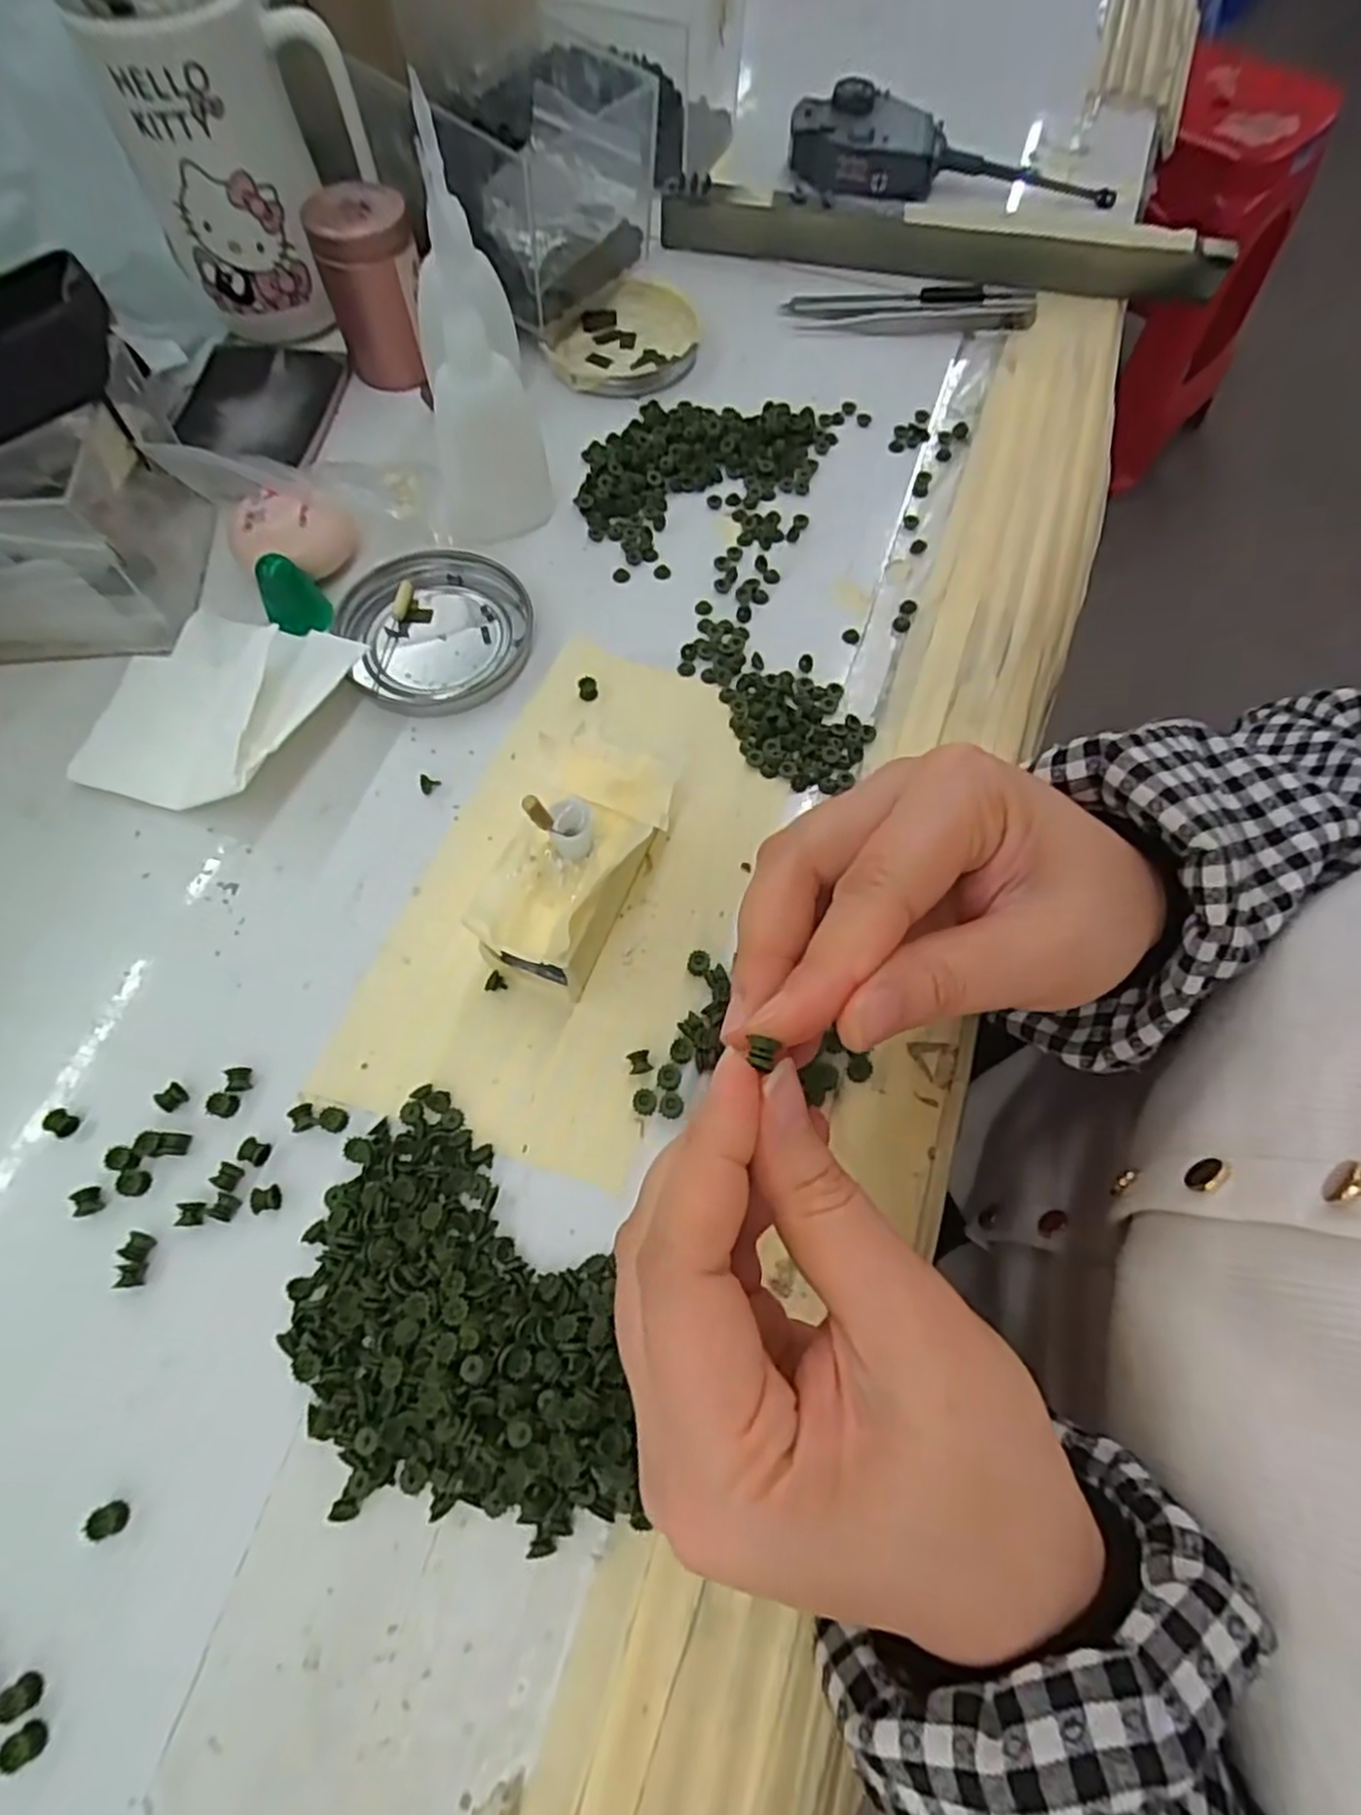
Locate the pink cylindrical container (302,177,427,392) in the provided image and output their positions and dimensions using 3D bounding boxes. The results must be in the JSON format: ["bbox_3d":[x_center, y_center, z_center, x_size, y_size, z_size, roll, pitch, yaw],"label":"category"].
[{"bbox_3d":[-0.141,-0.284,0.353,0.041,0.066,0.037,-18,69,-9],"label":"pink cylindrical container"}]

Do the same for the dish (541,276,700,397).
[{"bbox_3d":[-0.029,-0.290,0.393,0.073,0.011,0.080,1,67,-1],"label":"dish"}]

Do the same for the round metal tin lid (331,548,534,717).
[{"bbox_3d":[-0.101,-0.118,0.318,0.074,0.012,0.085,-23,69,-11],"label":"round metal tin lid"}]

